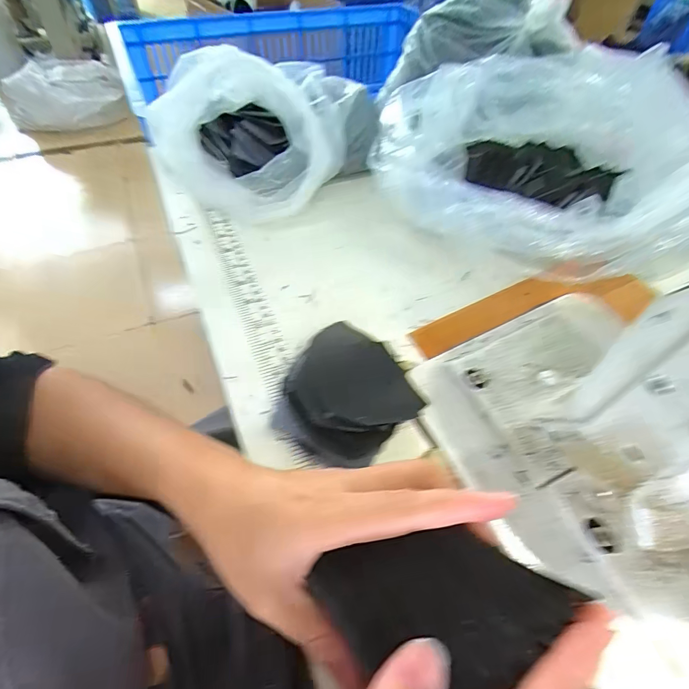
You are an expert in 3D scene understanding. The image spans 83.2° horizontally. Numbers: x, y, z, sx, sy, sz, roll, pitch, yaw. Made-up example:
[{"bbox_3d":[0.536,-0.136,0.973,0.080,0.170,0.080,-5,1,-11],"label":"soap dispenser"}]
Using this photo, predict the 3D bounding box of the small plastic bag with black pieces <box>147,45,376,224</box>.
[{"bbox_3d":[-0.084,-0.242,0.440,0.194,0.110,0.191,26,56,19],"label":"small plastic bag with black pieces"}]

